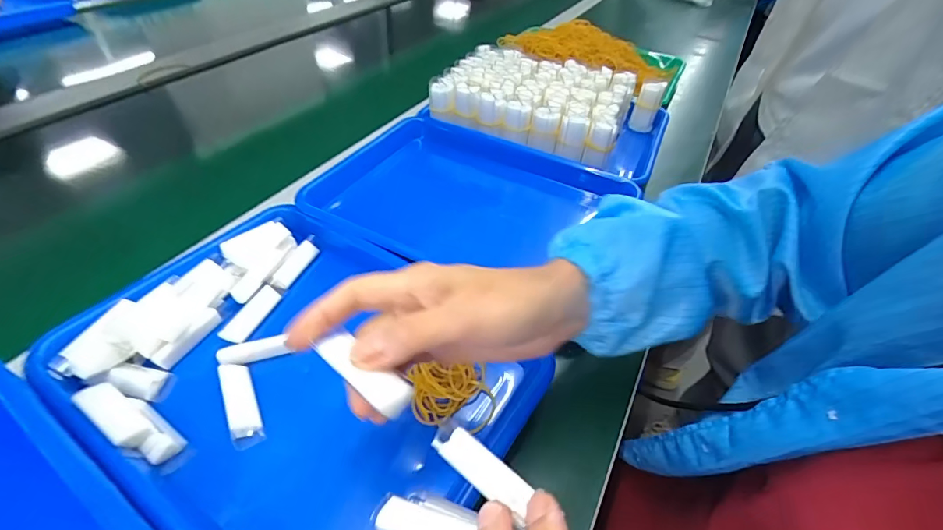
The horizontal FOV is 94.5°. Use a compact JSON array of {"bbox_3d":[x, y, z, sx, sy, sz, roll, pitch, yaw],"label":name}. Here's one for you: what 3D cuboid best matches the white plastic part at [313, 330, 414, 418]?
[{"bbox_3d":[-0.057,0.055,0.228,0.059,0.009,0.021,30,49,25],"label":"white plastic part"}]

